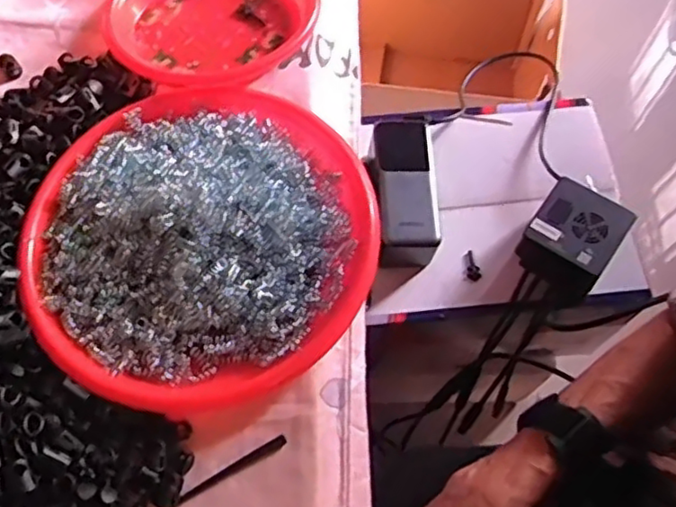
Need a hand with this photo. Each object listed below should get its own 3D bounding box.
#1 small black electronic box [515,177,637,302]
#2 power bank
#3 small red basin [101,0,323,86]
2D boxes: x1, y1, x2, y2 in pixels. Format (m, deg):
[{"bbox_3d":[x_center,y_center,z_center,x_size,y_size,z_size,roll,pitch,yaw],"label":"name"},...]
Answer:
[{"bbox_3d":[0.213,-0.014,0.586,0.074,0.049,0.086,33,70,15],"label":"small black electronic box"},{"bbox_3d":[0.063,-0.060,0.610,0.053,0.052,0.138,-3,65,0],"label":"power bank"},{"bbox_3d":[-0.098,-0.190,0.515,0.164,0.034,0.140,-18,66,-7],"label":"small red basin"}]

